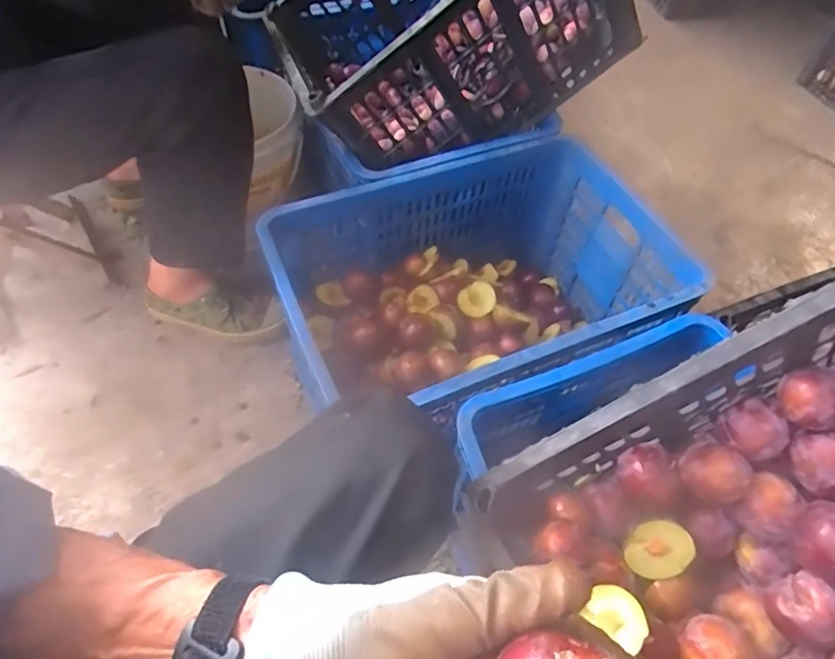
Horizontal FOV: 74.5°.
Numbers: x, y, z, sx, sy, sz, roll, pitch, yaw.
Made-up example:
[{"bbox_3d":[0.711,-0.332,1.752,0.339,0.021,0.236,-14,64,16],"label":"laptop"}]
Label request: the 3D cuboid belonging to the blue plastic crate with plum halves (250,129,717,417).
[{"bbox_3d":[0.084,-0.049,0.850,0.534,0.270,0.389,-20,59,-16],"label":"blue plastic crate with plum halves"}]

